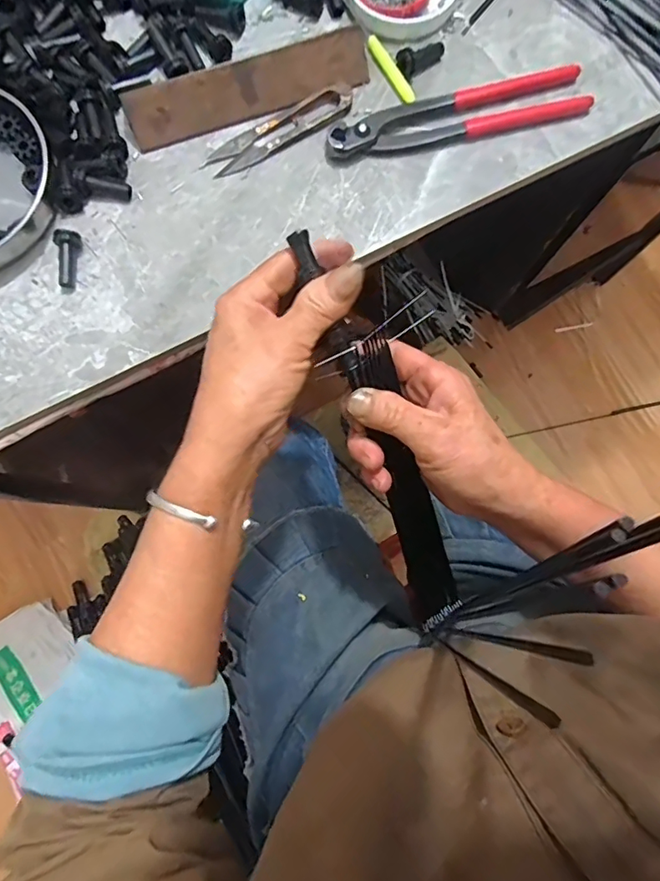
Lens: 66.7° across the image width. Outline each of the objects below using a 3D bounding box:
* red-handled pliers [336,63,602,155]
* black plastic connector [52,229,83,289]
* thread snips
[{"bbox_3d":[0.097,-0.239,0.368,0.193,0.016,0.035,-17,80,-2],"label":"red-handled pliers"},{"bbox_3d":[-0.185,-0.127,0.351,0.013,0.017,0.038,6,80,2],"label":"black plastic connector"},{"bbox_3d":[-0.038,-0.231,0.372,0.119,0.007,0.028,-30,80,-4],"label":"thread snips"}]

